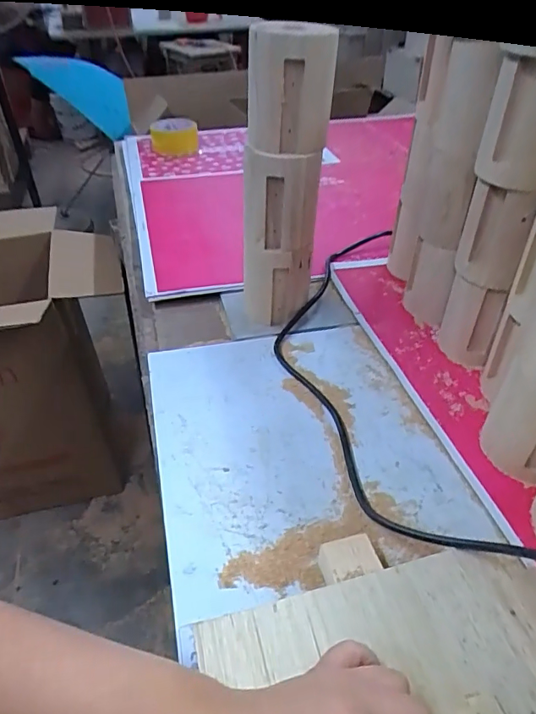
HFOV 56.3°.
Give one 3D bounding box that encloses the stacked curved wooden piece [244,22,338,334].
[{"bbox_3d":[0.017,-0.176,0.551,0.086,0.307,0.094,2,39,0],"label":"stacked curved wooden piece"}]

